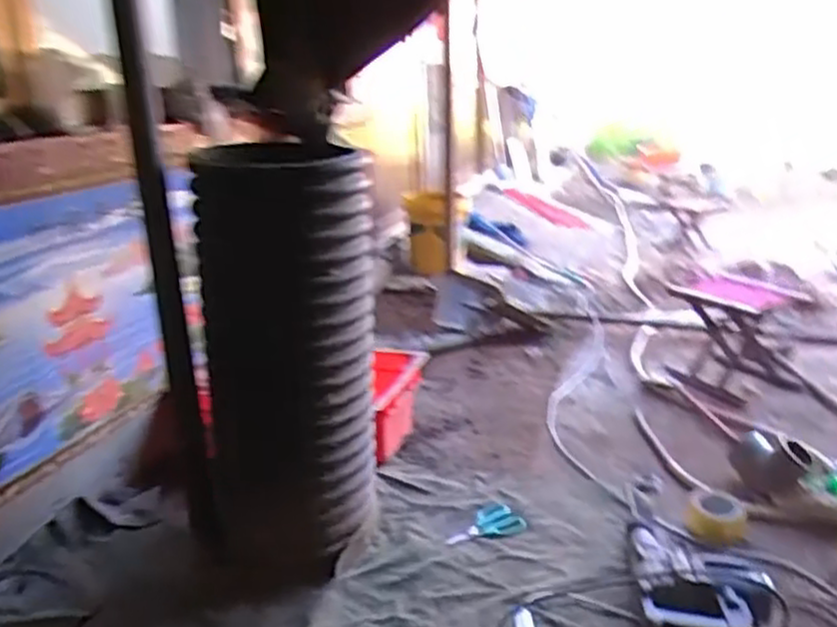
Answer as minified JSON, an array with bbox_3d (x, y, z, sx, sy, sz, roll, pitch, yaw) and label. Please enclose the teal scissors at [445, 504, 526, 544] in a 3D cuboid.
[{"bbox_3d":[0.149,0.476,1.667,0.184,0.011,0.085,-10,40,-14],"label":"teal scissors"}]

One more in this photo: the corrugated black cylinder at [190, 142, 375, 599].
[{"bbox_3d":[-0.283,0.095,1.526,0.324,0.846,0.349,-11,20,-28],"label":"corrugated black cylinder"}]

